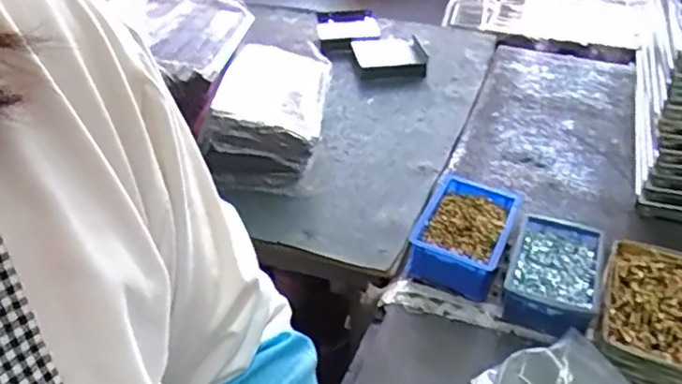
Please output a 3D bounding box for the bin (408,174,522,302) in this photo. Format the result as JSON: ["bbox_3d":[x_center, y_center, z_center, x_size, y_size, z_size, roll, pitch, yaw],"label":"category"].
[{"bbox_3d":[0.144,0.048,0.756,0.104,0.049,0.152,16,39,18],"label":"bin"}]

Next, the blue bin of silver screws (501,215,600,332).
[{"bbox_3d":[0.237,0.091,0.710,0.096,0.050,0.153,16,39,18],"label":"blue bin of silver screws"}]

